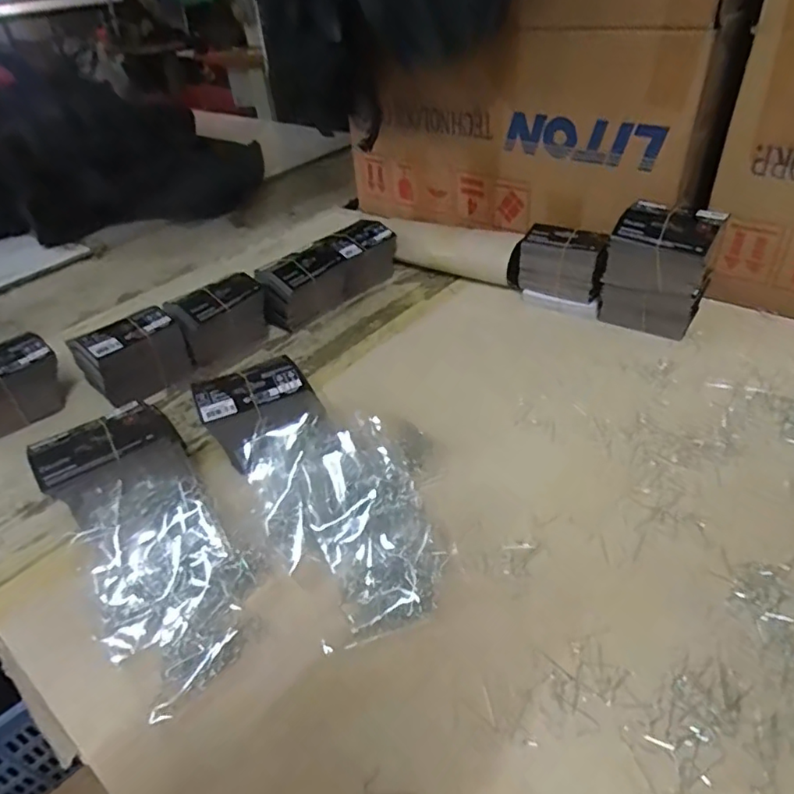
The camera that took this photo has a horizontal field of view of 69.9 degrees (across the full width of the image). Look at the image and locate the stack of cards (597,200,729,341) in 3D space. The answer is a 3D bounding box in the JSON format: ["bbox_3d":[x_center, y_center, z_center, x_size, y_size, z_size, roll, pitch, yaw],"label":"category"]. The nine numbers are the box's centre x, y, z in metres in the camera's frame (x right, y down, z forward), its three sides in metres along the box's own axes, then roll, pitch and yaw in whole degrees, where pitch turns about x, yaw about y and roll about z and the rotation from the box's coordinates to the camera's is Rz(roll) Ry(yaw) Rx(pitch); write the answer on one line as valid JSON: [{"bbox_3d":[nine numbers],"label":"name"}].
[{"bbox_3d":[0.300,-0.141,0.657,0.104,0.143,0.066,22,46,29],"label":"stack of cards"}]

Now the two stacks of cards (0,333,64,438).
[{"bbox_3d":[-0.425,-0.005,0.618,0.114,0.082,0.047,-32,46,-29],"label":"two stacks of cards"}]

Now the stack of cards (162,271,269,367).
[{"bbox_3d":[-0.219,-0.096,0.707,0.111,0.078,0.058,-29,45,-27],"label":"stack of cards"}]

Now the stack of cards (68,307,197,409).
[{"bbox_3d":[-0.297,-0.046,0.647,0.056,0.077,0.106,30,50,35],"label":"stack of cards"}]

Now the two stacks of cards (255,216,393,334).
[{"bbox_3d":[-0.097,-0.172,0.789,0.068,0.080,0.229,27,48,33],"label":"two stacks of cards"}]

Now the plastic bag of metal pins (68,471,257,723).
[{"bbox_3d":[-0.175,0.134,0.437,0.115,0.041,0.174,-27,44,-25],"label":"plastic bag of metal pins"}]

